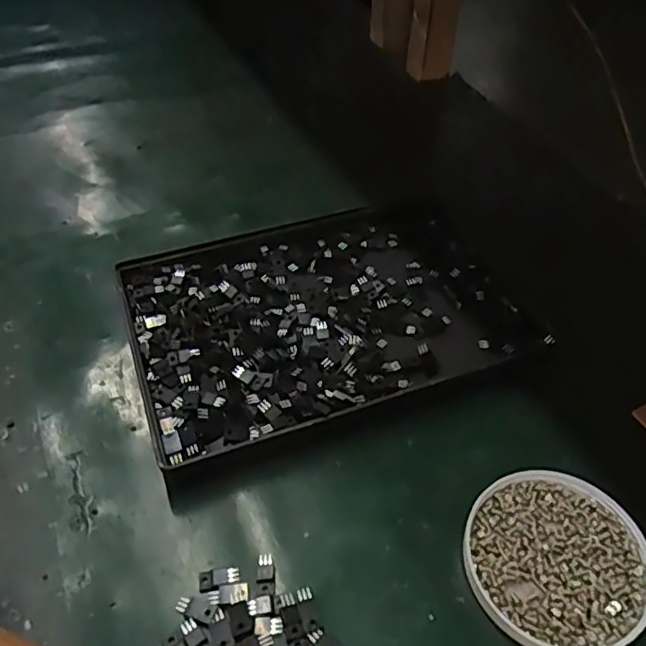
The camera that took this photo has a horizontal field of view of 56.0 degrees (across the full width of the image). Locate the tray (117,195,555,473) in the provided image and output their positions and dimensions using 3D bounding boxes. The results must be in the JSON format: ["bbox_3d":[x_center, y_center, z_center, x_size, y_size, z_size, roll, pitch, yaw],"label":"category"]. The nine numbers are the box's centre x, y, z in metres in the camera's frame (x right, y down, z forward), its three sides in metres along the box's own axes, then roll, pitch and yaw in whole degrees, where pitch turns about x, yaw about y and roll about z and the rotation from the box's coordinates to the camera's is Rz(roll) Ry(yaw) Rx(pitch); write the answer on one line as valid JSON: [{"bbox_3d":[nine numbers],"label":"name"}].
[{"bbox_3d":[0.008,-0.010,0.459,0.287,0.026,0.196,-16,49,-14],"label":"tray"}]

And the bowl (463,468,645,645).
[{"bbox_3d":[0.130,0.130,0.338,0.099,0.011,0.094,0,47,0],"label":"bowl"}]

